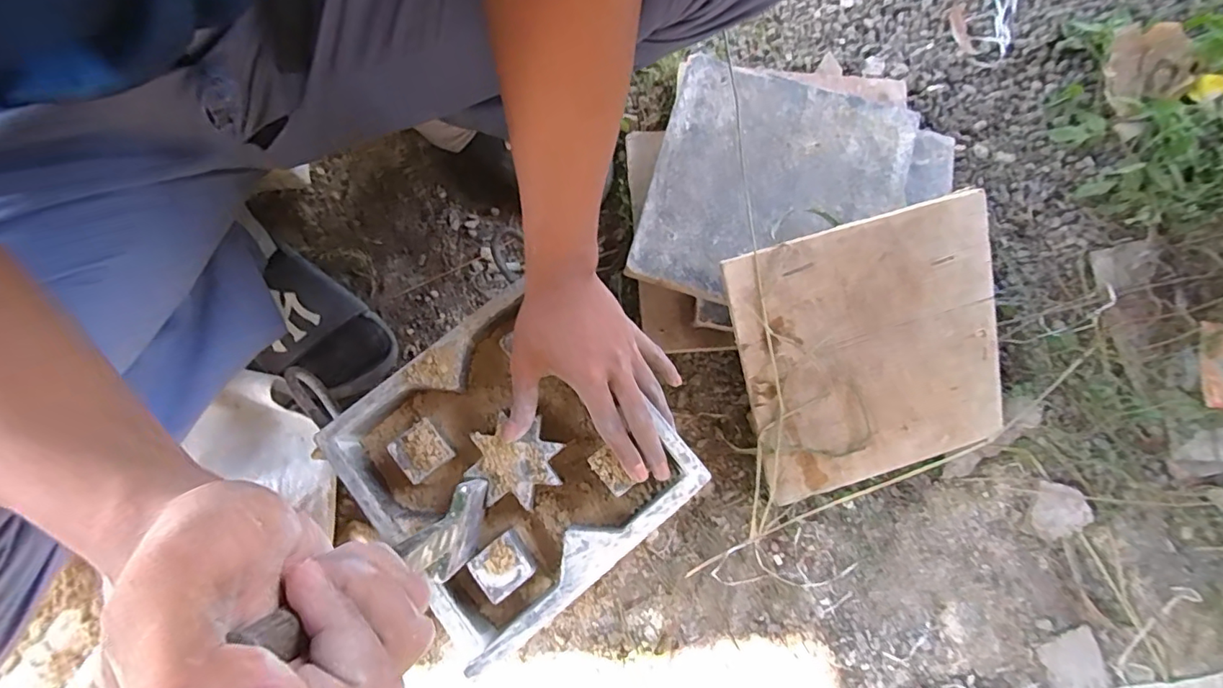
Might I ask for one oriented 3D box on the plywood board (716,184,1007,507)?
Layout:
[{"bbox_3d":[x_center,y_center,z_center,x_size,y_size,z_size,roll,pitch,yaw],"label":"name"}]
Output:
[{"bbox_3d":[0.244,0.011,0.513,0.238,0.009,0.248,-16,106,0],"label":"plywood board"}]

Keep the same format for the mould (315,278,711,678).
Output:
[{"bbox_3d":[-0.086,0.097,0.452,0.226,0.051,0.221,-39,82,-8],"label":"mould"}]

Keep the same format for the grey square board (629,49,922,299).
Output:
[{"bbox_3d":[0.164,-0.157,0.547,0.243,0.016,0.247,15,79,2],"label":"grey square board"}]

